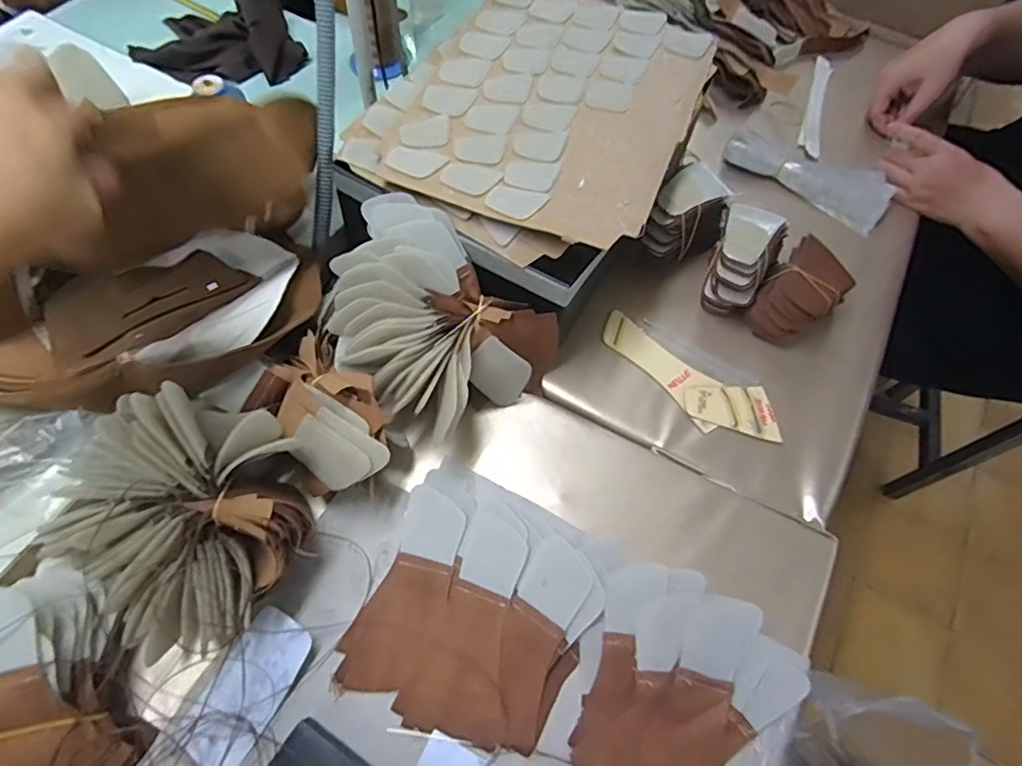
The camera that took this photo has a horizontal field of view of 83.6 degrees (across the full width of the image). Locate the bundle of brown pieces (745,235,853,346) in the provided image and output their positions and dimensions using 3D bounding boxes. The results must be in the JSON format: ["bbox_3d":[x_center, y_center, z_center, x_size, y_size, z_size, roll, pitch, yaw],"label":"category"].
[{"bbox_3d":[0.289,-0.086,0.572,0.066,0.059,0.092,41,67,16],"label":"bundle of brown pieces"}]

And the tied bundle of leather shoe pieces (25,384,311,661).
[{"bbox_3d":[-0.232,0.089,0.404,0.168,0.079,0.168,-40,71,-21],"label":"tied bundle of leather shoe pieces"}]

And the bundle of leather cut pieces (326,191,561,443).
[{"bbox_3d":[-0.068,-0.043,0.491,0.179,0.123,0.143,30,64,12],"label":"bundle of leather cut pieces"}]

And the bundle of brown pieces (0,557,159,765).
[{"bbox_3d":[-0.304,0.201,0.357,0.101,0.068,0.163,-9,63,-9],"label":"bundle of brown pieces"}]

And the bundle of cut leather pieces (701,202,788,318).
[{"bbox_3d":[0.231,-0.121,0.574,0.061,0.081,0.085,26,64,10],"label":"bundle of cut leather pieces"}]

